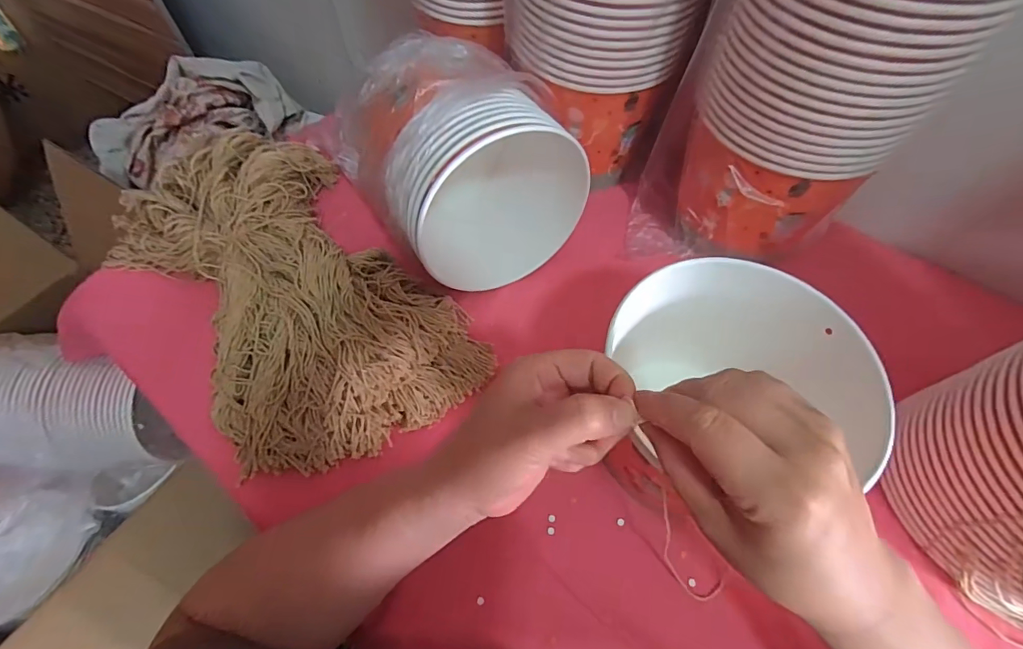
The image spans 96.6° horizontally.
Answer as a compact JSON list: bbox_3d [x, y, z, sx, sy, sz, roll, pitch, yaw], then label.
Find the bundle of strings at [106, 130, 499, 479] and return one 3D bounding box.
[{"bbox_3d":[-0.211,-0.045,0.417,0.209,0.066,0.375,-37,66,-19],"label":"bundle of strings"}]

